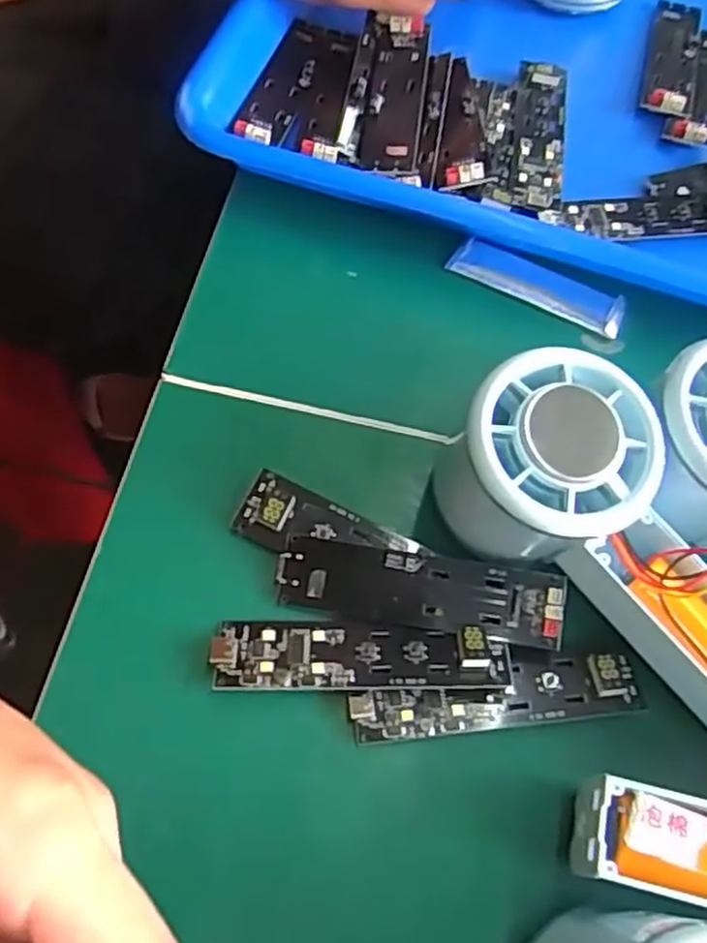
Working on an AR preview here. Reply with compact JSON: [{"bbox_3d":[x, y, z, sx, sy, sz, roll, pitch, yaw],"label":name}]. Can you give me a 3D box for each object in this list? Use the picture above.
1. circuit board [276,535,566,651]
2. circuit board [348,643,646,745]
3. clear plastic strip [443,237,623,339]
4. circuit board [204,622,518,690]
[{"bbox_3d":[0.021,0.038,0.244,0.090,0.010,0.023,11,64,-2],"label":"circuit board"},{"bbox_3d":[0.044,0.068,0.236,0.090,0.007,0.023,-4,66,-9],"label":"circuit board"},{"bbox_3d":[0.077,-0.077,0.313,0.074,0.009,0.017,24,65,4],"label":"clear plastic strip"},{"bbox_3d":[0.002,0.057,0.236,0.091,0.010,0.022,3,65,-6],"label":"circuit board"}]

